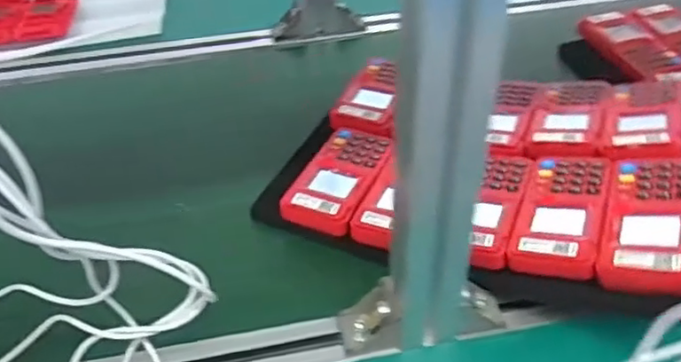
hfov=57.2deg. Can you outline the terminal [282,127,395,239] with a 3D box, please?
[{"bbox_3d":[0.001,-0.004,0.536,0.061,0.015,0.119,16,46,19],"label":"terminal"}]

